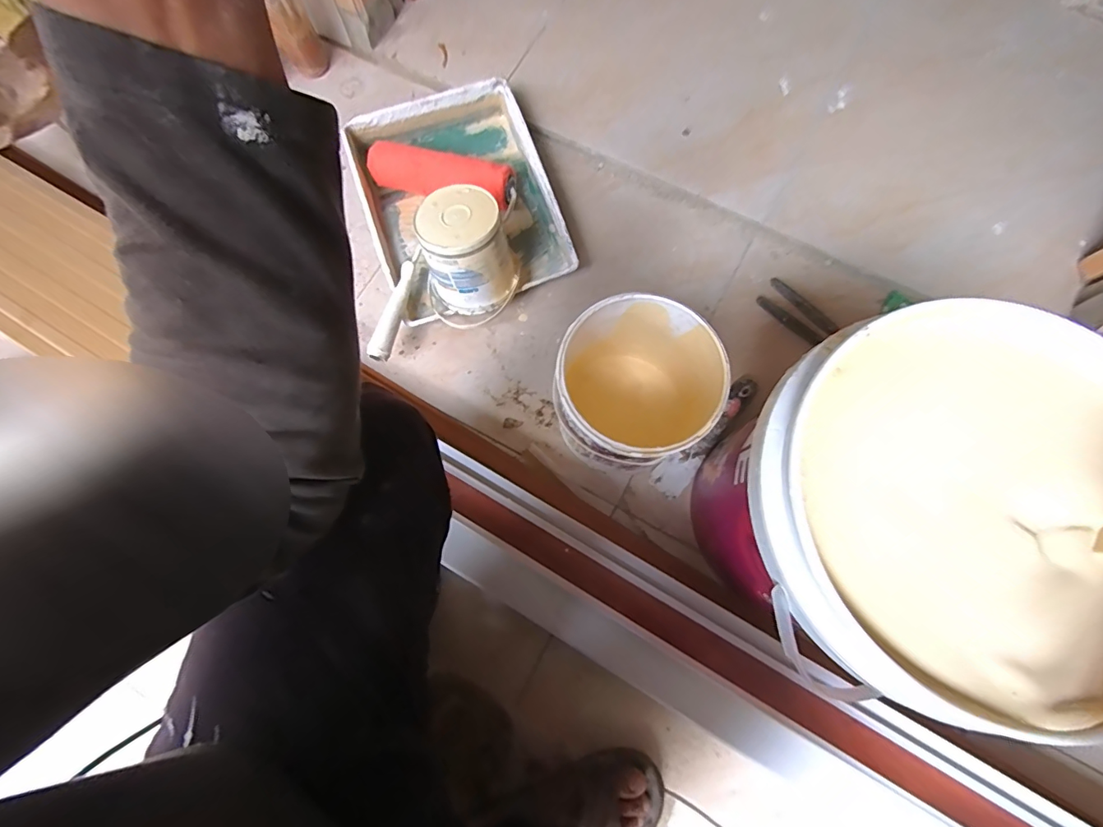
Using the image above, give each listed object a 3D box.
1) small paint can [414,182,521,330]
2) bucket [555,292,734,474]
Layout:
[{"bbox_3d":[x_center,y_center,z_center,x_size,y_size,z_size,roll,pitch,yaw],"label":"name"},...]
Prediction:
[{"bbox_3d":[-0.113,-0.214,0.620,0.127,0.118,0.132,-20,76,-4],"label":"small paint can"},{"bbox_3d":[0.102,-0.022,0.593,0.184,0.209,0.186,8,76,4],"label":"bucket"}]

